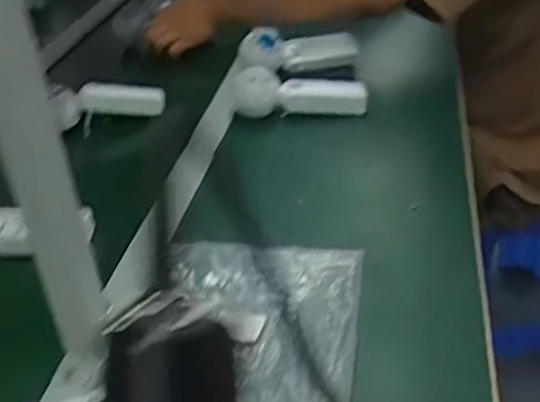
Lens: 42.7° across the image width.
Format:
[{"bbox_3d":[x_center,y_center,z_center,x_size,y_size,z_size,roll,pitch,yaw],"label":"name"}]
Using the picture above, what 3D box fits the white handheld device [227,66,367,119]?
[{"bbox_3d":[0.037,-0.146,0.924,0.180,0.073,0.037,3,35,6],"label":"white handheld device"}]

